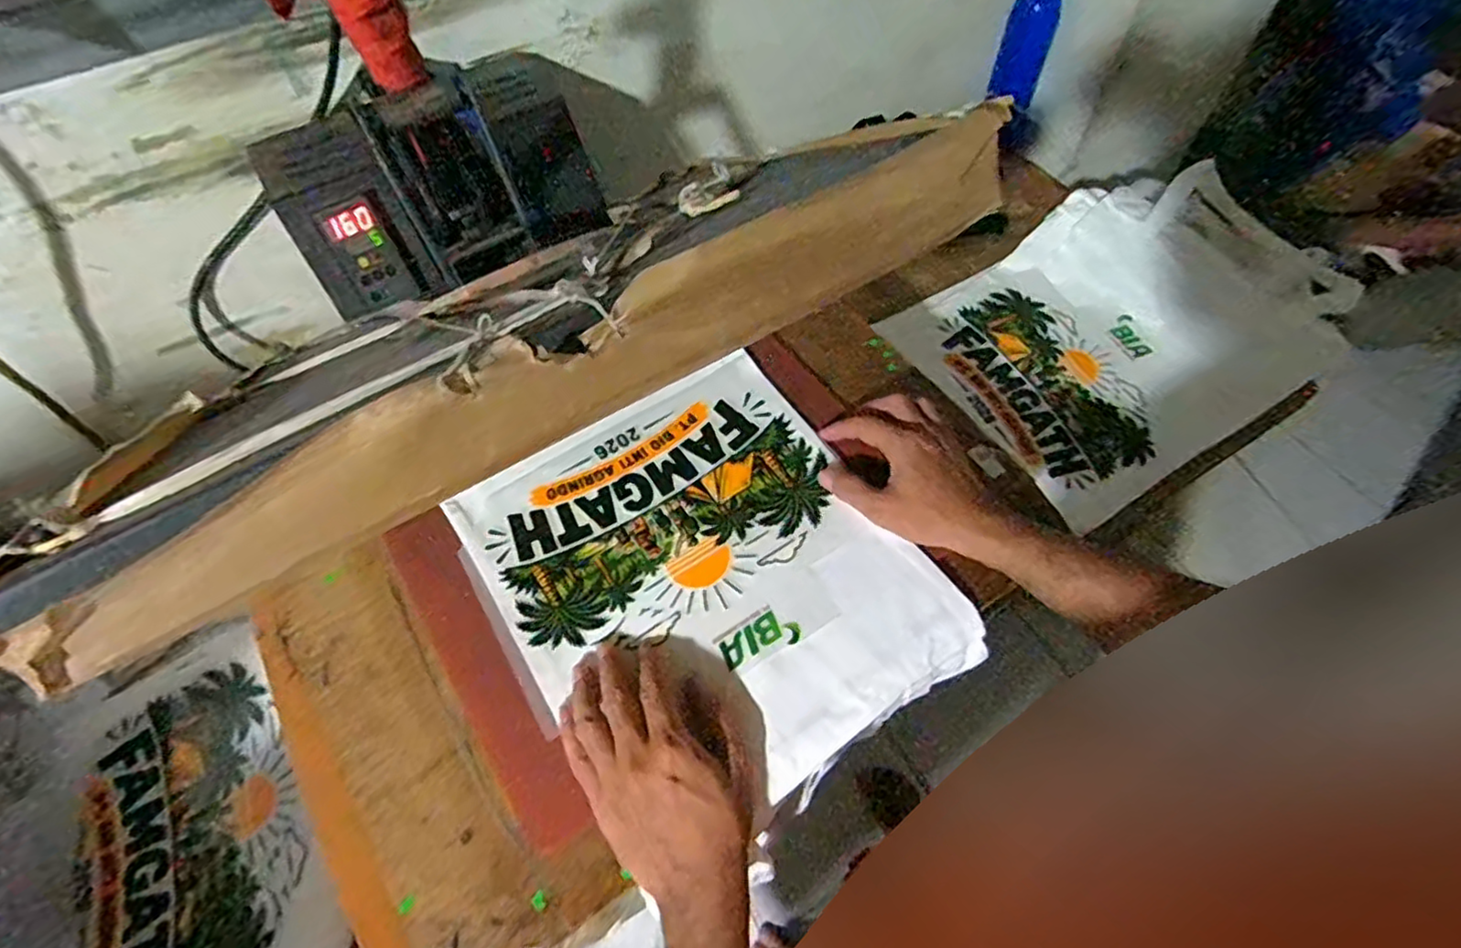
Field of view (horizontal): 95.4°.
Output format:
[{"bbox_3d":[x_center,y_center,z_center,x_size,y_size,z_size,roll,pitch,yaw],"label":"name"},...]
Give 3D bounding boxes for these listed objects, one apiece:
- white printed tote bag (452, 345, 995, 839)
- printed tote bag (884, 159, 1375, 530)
[{"bbox_3d":[-0.022,0.072,0.520,0.289,0.014,0.331,-31,64,-15],"label":"white printed tote bag"},{"bbox_3d":[0.462,-0.182,0.783,0.496,0.085,0.348,-28,63,-13],"label":"printed tote bag"}]

